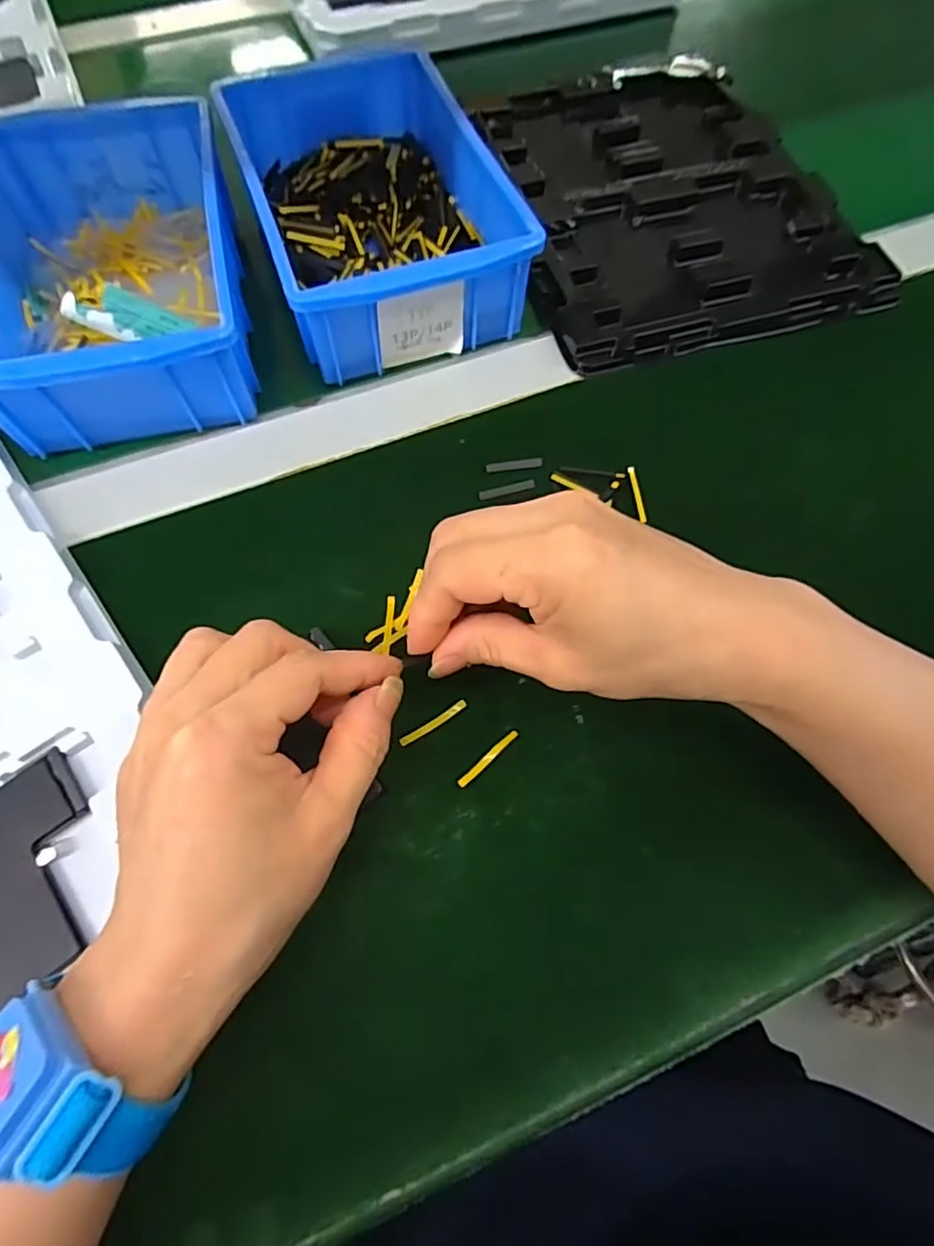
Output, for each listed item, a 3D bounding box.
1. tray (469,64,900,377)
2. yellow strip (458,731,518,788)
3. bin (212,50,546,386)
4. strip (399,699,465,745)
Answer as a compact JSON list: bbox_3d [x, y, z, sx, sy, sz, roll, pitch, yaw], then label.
[{"bbox_3d":[0.133,-0.295,0.410,0.220,0.015,0.273,-14,68,-7],"label":"tray"},{"bbox_3d":[0.009,0.058,0.257,0.033,0.004,0.004,-41,73,-16],"label":"yellow strip"},{"bbox_3d":[-0.056,-0.249,0.361,0.127,0.061,0.198,-19,69,-9],"label":"bin"},{"bbox_3d":[-0.014,0.044,0.262,0.033,0.004,0.004,-30,71,-13],"label":"strip"}]

